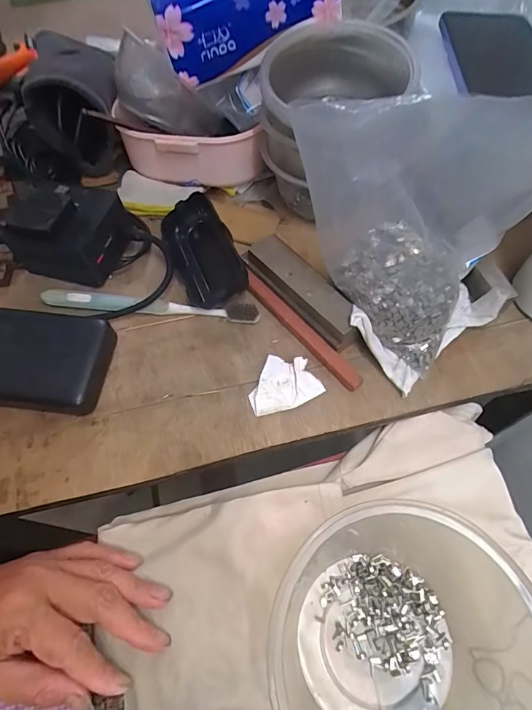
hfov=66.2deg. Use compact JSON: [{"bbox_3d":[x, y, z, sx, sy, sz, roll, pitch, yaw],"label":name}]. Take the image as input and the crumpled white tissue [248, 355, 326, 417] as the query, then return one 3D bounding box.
[{"bbox_3d":[0.014,0.020,0.306,0.053,0.009,0.040,-12,62,-5],"label":"crumpled white tissue"}]

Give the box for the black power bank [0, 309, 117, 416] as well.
[{"bbox_3d":[-0.197,0.000,0.309,0.160,0.027,0.072,5,62,4],"label":"black power bank"}]

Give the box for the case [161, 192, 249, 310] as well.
[{"bbox_3d":[-0.054,-0.089,0.353,0.055,0.025,0.104,-19,63,-9],"label":"case"}]

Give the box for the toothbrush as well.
[{"bbox_3d":[-0.097,-0.040,0.336,0.181,0.015,0.018,6,62,5],"label":"toothbrush"}]

